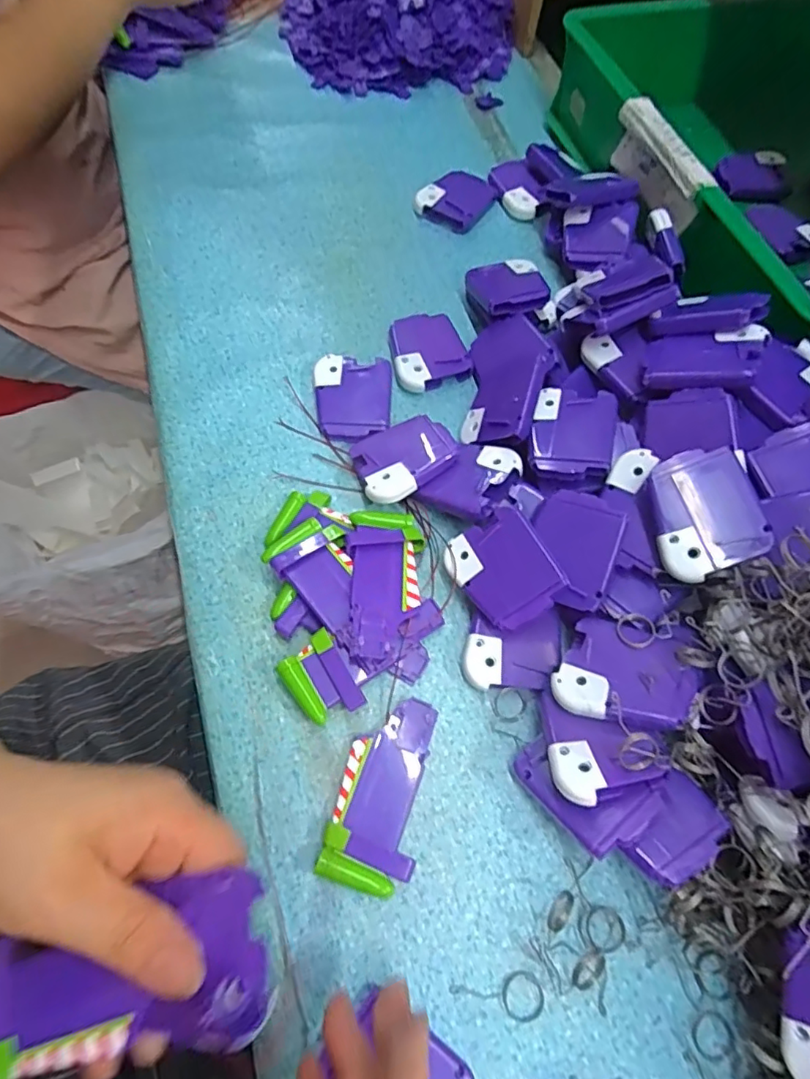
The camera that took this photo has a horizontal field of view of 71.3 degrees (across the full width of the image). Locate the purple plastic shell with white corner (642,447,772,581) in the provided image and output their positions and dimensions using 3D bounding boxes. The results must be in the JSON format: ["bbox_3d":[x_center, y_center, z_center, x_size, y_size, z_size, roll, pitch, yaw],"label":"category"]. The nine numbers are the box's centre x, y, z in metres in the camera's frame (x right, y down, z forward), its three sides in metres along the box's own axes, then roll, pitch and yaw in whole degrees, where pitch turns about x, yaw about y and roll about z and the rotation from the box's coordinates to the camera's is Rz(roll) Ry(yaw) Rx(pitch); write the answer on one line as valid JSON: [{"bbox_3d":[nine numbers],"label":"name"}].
[{"bbox_3d":[0.154,-0.013,0.289,0.049,0.013,0.062,-12,82,15],"label":"purple plastic shell with white corner"}]

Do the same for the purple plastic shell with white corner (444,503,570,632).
[{"bbox_3d":[0.055,0.017,0.312,0.049,0.012,0.061,-40,66,13],"label":"purple plastic shell with white corner"}]

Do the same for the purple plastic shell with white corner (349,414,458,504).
[{"bbox_3d":[-0.002,-0.050,0.350,0.064,0.015,0.052,-26,48,-18],"label":"purple plastic shell with white corner"}]

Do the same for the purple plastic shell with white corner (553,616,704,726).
[{"bbox_3d":[0.110,0.065,0.280,0.063,0.007,0.050,9,57,23],"label":"purple plastic shell with white corner"}]

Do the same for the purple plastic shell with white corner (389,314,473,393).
[{"bbox_3d":[0.014,-0.135,0.399,0.051,0.011,0.063,-15,68,-8],"label":"purple plastic shell with white corner"}]

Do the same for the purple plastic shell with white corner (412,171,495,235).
[{"bbox_3d":[0.044,-0.287,0.472,0.052,0.016,0.064,29,69,10],"label":"purple plastic shell with white corner"}]

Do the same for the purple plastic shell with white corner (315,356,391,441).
[{"bbox_3d":[-0.035,-0.094,0.374,0.049,0.015,0.061,1,66,-2],"label":"purple plastic shell with white corner"}]

